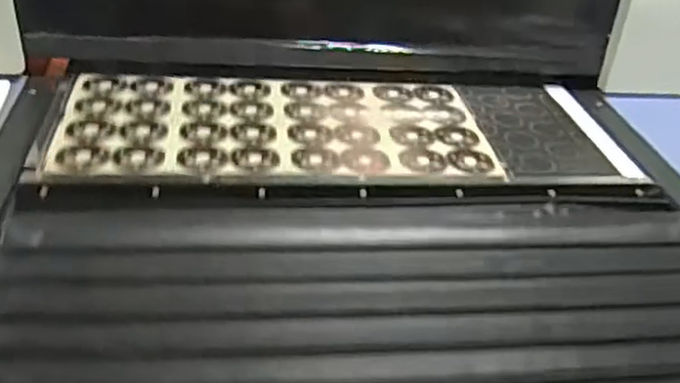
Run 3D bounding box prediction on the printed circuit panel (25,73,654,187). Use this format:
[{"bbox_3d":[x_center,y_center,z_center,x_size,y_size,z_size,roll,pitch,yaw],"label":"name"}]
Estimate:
[{"bbox_3d":[0.005,-0.081,0.878,0.677,0.008,0.261,0,34,-9],"label":"printed circuit panel"}]

